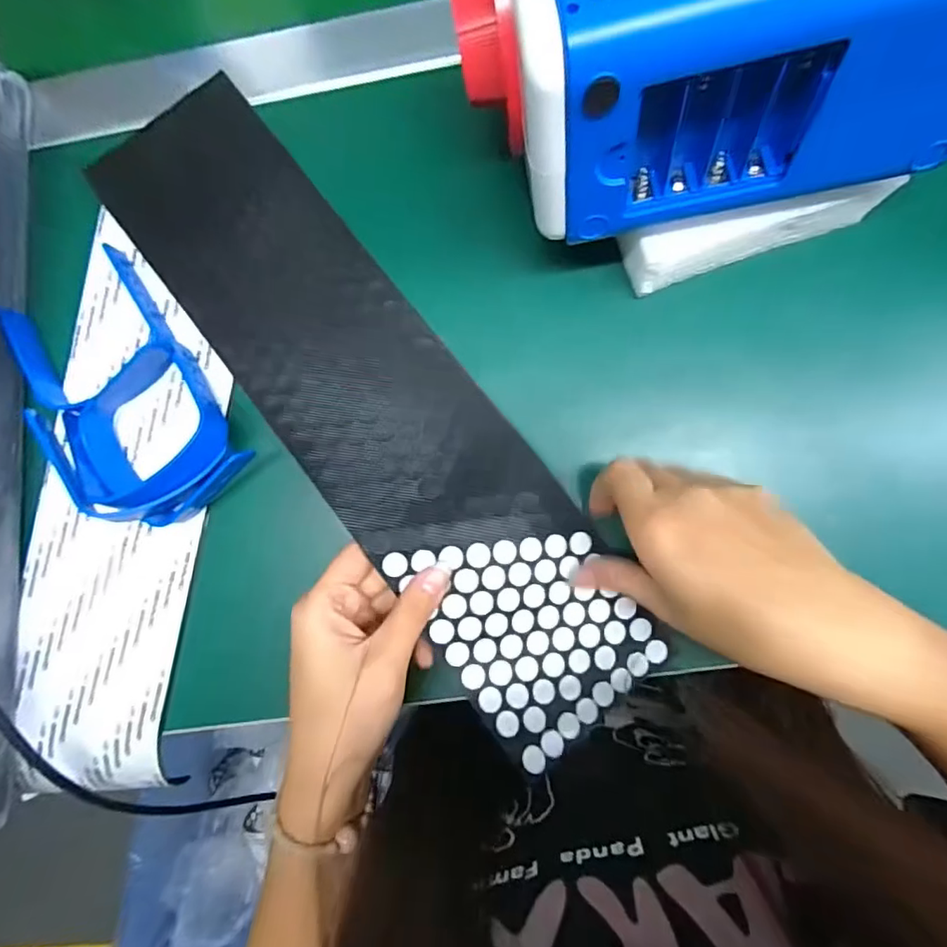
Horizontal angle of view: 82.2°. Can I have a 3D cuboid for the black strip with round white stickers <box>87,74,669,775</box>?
[{"bbox_3d":[-0.055,-0.042,0.288,0.099,0.021,0.395,-36,82,-11],"label":"black strip with round white stickers"}]

